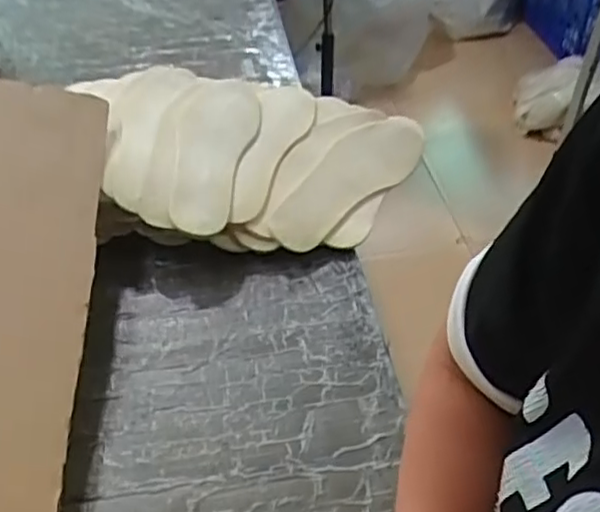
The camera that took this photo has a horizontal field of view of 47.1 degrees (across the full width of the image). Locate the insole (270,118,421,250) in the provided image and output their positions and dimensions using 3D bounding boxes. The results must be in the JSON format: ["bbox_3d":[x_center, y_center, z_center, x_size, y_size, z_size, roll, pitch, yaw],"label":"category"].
[{"bbox_3d":[0.063,-0.102,0.854,0.086,0.024,0.281,36,56,22],"label":"insole"}]

